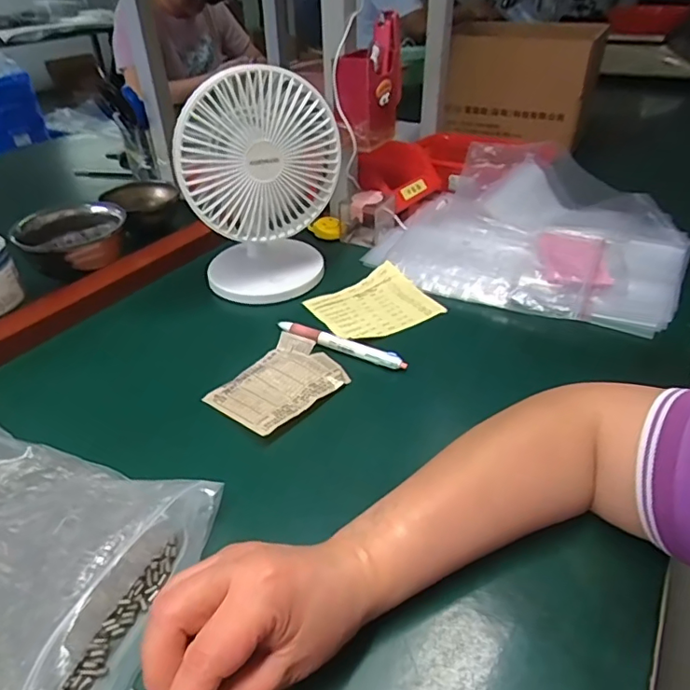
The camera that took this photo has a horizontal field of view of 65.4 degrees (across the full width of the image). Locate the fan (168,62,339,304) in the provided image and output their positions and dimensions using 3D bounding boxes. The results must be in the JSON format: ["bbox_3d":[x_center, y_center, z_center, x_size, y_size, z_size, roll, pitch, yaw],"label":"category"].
[{"bbox_3d":[-0.084,-0.171,0.569,0.153,0.215,0.110,-5,37,-5],"label":"fan"}]

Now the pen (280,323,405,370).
[{"bbox_3d":[-0.007,-0.001,0.520,0.142,0.016,0.014,20,42,26],"label":"pen"}]

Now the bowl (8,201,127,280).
[{"bbox_3d":[-0.332,-0.129,0.663,0.120,0.060,0.120,-1,37,1],"label":"bowl"}]

